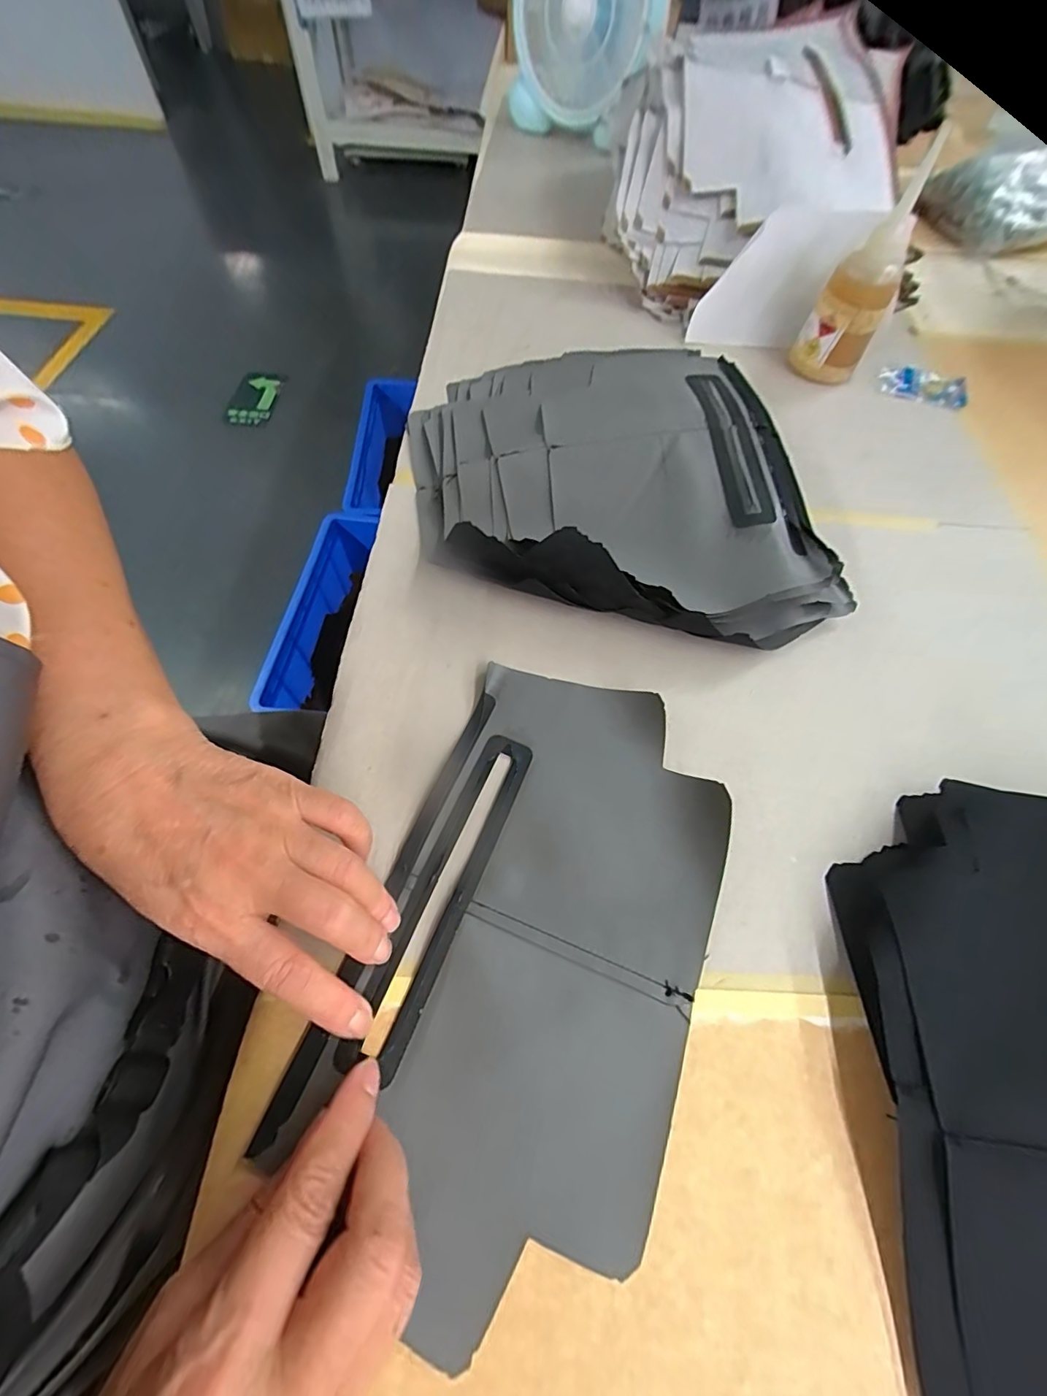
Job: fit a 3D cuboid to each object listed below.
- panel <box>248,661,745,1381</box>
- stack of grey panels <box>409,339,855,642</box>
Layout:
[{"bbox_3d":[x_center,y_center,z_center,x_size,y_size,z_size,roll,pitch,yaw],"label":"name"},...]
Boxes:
[{"bbox_3d":[0.009,0.115,0.262,0.161,0.007,0.280,20,62,8],"label":"panel"},{"bbox_3d":[0.061,-0.183,0.400,0.293,0.061,0.324,-3,61,-6],"label":"stack of grey panels"}]

